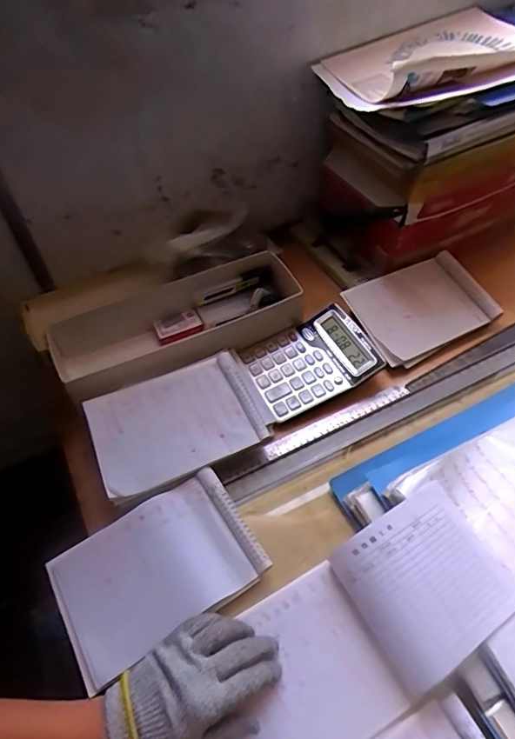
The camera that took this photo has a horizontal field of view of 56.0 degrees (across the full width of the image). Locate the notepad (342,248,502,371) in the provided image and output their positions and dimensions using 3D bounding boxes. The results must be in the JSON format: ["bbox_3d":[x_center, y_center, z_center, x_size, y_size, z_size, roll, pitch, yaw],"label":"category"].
[{"bbox_3d":[0.241,-0.093,0.713,0.204,0.014,0.138,-22,68,-17],"label":"notepad"}]

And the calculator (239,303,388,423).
[{"bbox_3d":[0.071,-0.016,0.663,0.161,0.030,0.126,-21,56,-15],"label":"calculator"}]

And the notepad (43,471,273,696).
[{"bbox_3d":[-0.105,0.208,0.511,0.200,0.028,0.133,-27,58,-19],"label":"notepad"}]

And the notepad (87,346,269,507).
[{"bbox_3d":[-0.097,0.061,0.594,0.202,0.016,0.143,-22,56,-17],"label":"notepad"}]

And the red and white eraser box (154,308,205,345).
[{"bbox_3d":[-0.117,-0.065,0.726,0.069,0.016,0.035,-20,53,-12],"label":"red and white eraser box"}]

